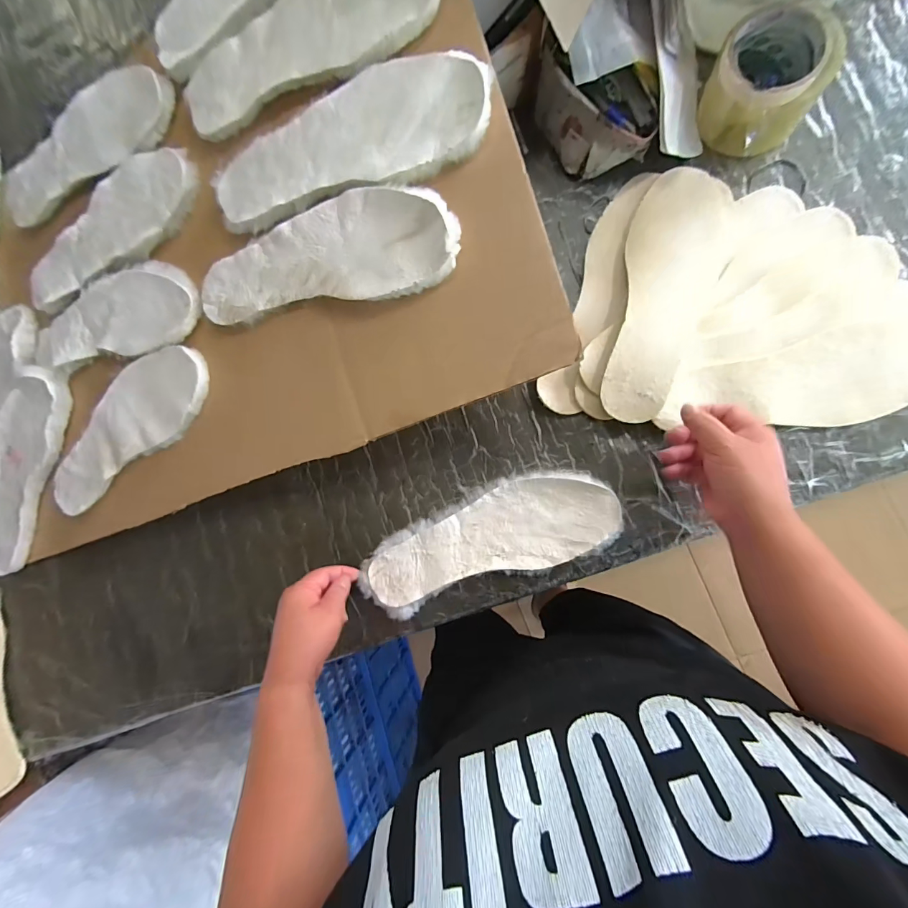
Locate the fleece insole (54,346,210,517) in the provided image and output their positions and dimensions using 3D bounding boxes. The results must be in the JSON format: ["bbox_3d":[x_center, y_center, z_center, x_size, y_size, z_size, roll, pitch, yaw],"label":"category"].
[{"bbox_3d":[-0.391,-0.032,0.482,0.271,0.018,0.096,-33,92,16],"label":"fleece insole"}]

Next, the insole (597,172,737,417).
[{"bbox_3d":[0.223,-0.165,0.424,0.097,0.013,0.265,10,85,9],"label":"insole"}]

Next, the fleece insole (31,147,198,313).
[{"bbox_3d":[-0.401,-0.261,0.471,0.270,0.013,0.097,-17,91,17],"label":"fleece insole"}]

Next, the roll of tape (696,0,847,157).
[{"bbox_3d":[0.308,-0.368,0.400,0.092,0.074,0.095,0,88,9],"label":"roll of tape"}]

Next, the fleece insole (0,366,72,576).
[{"bbox_3d":[-0.573,0.024,0.534,0.092,0.016,0.283,21,98,5],"label":"fleece insole"}]

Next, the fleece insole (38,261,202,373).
[{"bbox_3d":[-0.411,-0.160,0.483,0.268,0.016,0.096,-6,91,16],"label":"fleece insole"}]

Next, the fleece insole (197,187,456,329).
[{"bbox_3d":[-0.129,-0.189,0.391,0.275,0.016,0.093,-2,94,19],"label":"fleece insole"}]

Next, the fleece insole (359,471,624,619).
[{"bbox_3d":[0.032,0.094,0.449,0.285,0.017,0.098,-21,85,8],"label":"fleece insole"}]

